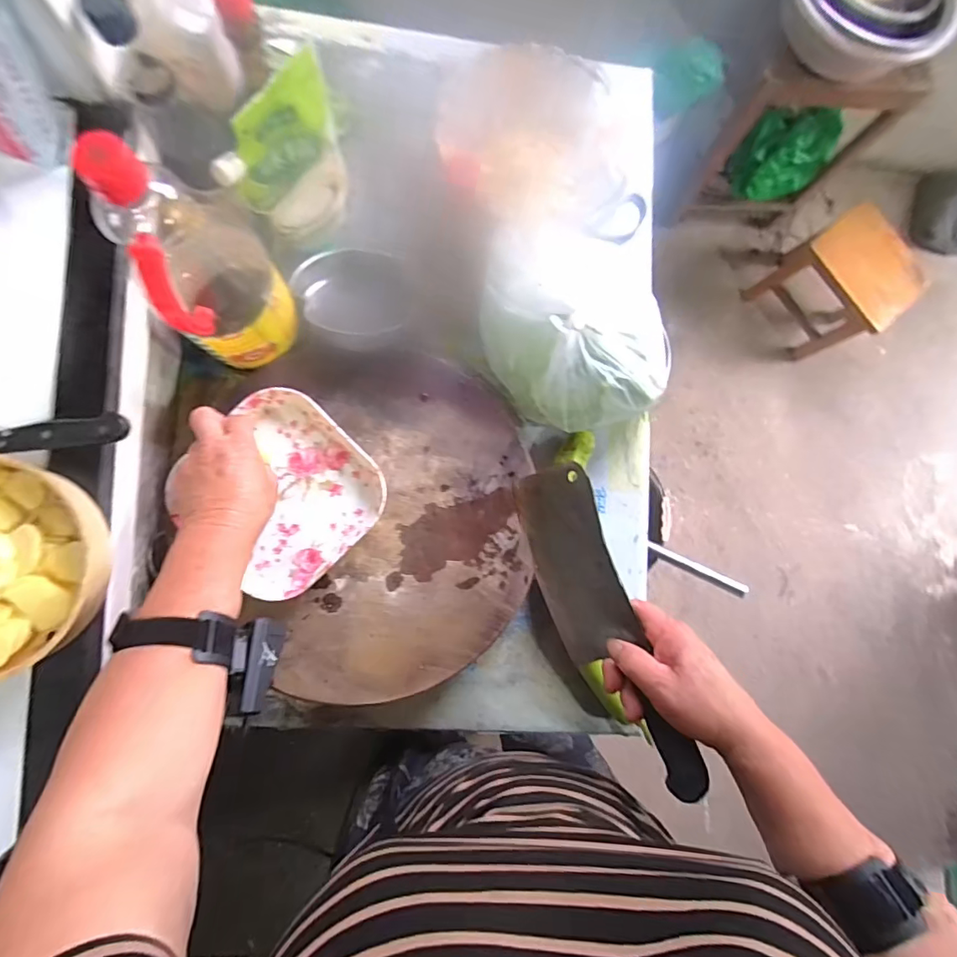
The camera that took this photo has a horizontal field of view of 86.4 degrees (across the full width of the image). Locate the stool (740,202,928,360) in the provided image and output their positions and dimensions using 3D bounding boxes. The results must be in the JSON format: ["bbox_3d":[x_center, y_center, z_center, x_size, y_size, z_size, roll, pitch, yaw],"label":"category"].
[{"bbox_3d":[0.956,-0.537,1.389,0.225,0.315,0.318,-38,92,-8],"label":"stool"}]

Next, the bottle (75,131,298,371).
[{"bbox_3d":[-0.244,-0.187,0.425,0.088,0.242,0.129,-43,92,-8],"label":"bottle"}]

